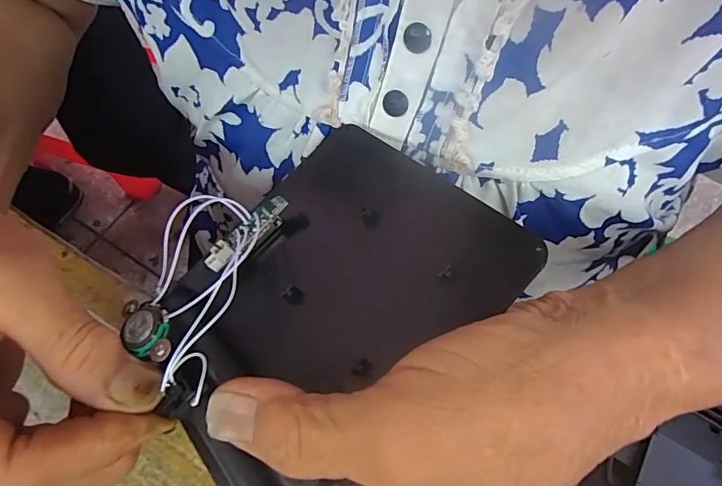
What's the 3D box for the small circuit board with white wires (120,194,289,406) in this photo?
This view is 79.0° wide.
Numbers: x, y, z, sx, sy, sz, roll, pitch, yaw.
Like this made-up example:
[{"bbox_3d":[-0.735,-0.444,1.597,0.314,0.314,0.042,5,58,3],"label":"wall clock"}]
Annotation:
[{"bbox_3d":[-0.060,0.010,0.168,0.051,0.009,0.078,27,66,11],"label":"small circuit board with white wires"}]

